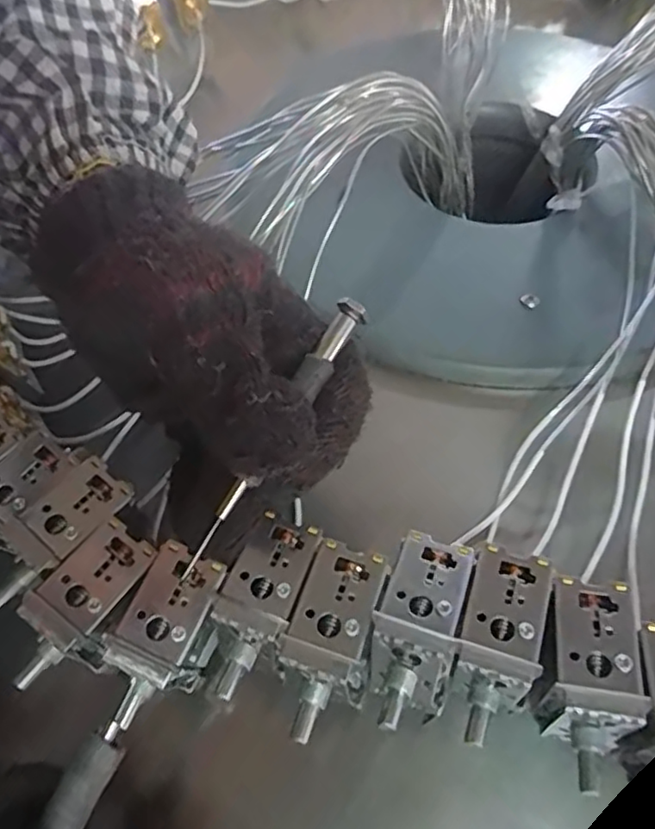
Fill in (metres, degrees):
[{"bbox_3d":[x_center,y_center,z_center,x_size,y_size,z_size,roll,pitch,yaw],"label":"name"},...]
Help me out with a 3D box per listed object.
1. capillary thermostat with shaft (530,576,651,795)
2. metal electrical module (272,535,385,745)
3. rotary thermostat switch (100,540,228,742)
[{"bbox_3d":[0.074,0.078,0.185,0.023,0.035,0.051,12,59,10],"label":"capillary thermostat with shaft"},{"bbox_3d":[0.000,0.065,0.185,0.023,0.017,0.051,18,60,14],"label":"metal electrical module"},{"bbox_3d":[-0.050,0.068,0.190,0.026,0.019,0.052,13,59,11],"label":"rotary thermostat switch"}]

